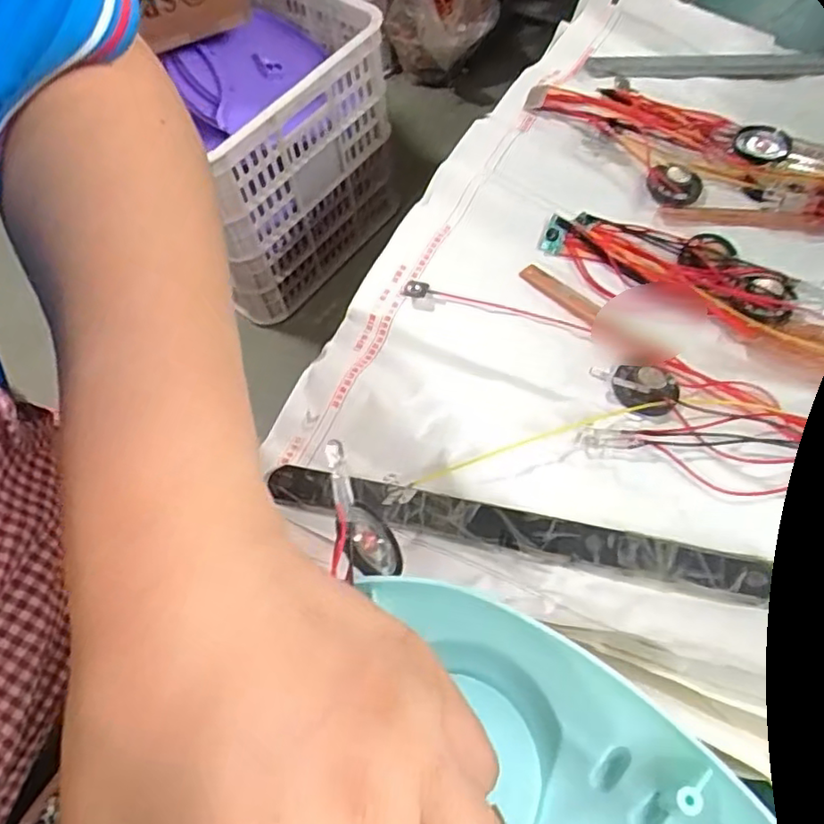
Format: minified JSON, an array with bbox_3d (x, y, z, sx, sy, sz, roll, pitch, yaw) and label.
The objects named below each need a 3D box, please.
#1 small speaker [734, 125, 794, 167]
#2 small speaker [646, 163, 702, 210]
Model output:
[{"bbox_3d":[0.186,-0.142,0.342,0.027,0.006,0.031,33,70,15],"label":"small speaker"},{"bbox_3d":[0.139,-0.120,0.346,0.028,0.006,0.024,21,68,11],"label":"small speaker"}]

